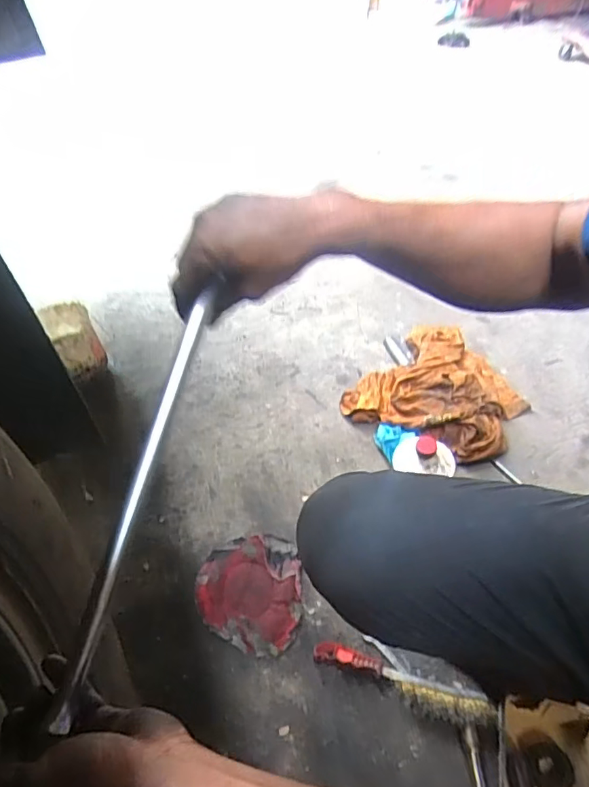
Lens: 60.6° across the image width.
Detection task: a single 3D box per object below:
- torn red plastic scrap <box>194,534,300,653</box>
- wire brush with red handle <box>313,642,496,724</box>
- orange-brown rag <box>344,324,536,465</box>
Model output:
[{"bbox_3d":[-0.073,0.305,0.788,0.163,0.032,0.181,-3,46,3],"label":"torn red plastic scrap"},{"bbox_3d":[0.142,0.394,0.685,0.236,0.029,0.045,12,49,17],"label":"wire brush with red handle"},{"bbox_3d":[0.307,-0.028,1.045,0.318,0.067,0.336,23,53,25],"label":"orange-brown rag"}]

